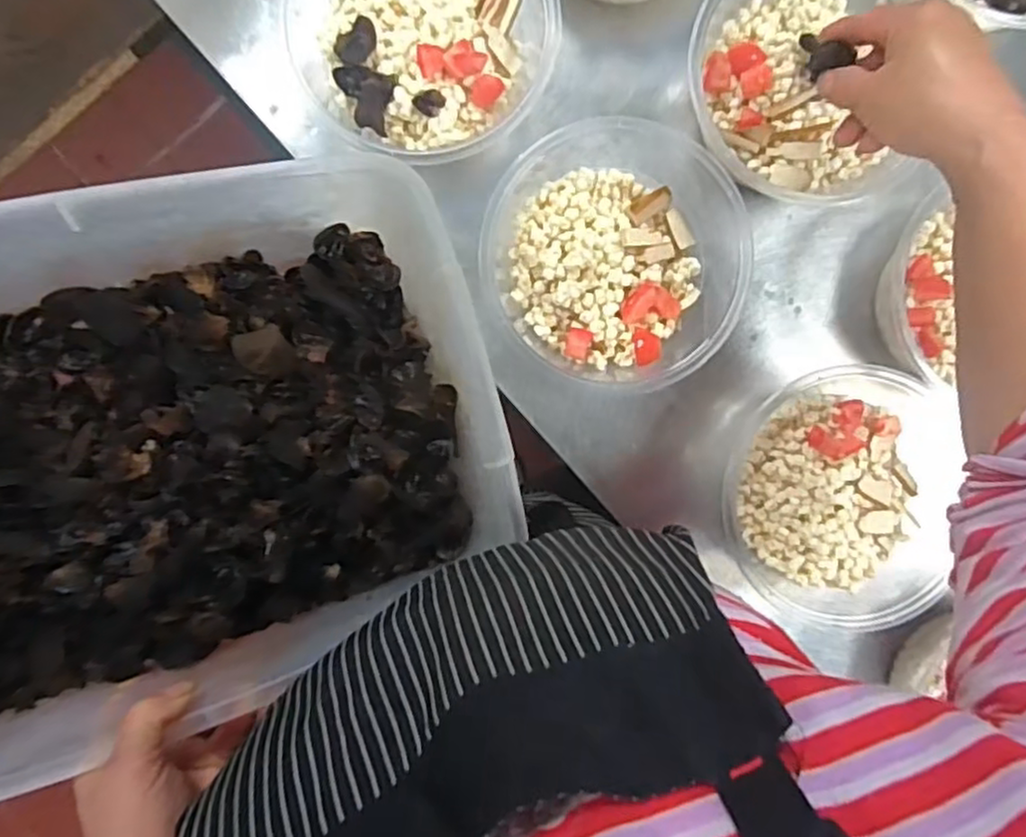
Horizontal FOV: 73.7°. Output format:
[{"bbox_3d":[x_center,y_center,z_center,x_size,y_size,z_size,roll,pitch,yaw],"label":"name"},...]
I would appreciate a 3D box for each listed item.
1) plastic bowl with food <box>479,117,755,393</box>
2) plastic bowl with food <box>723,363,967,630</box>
[{"bbox_3d":[0.077,-0.114,0.473,0.182,0.063,0.190,0,92,0],"label":"plastic bowl with food"},{"bbox_3d":[0.227,0.057,0.480,0.161,0.072,0.182,5,92,-1],"label":"plastic bowl with food"}]

